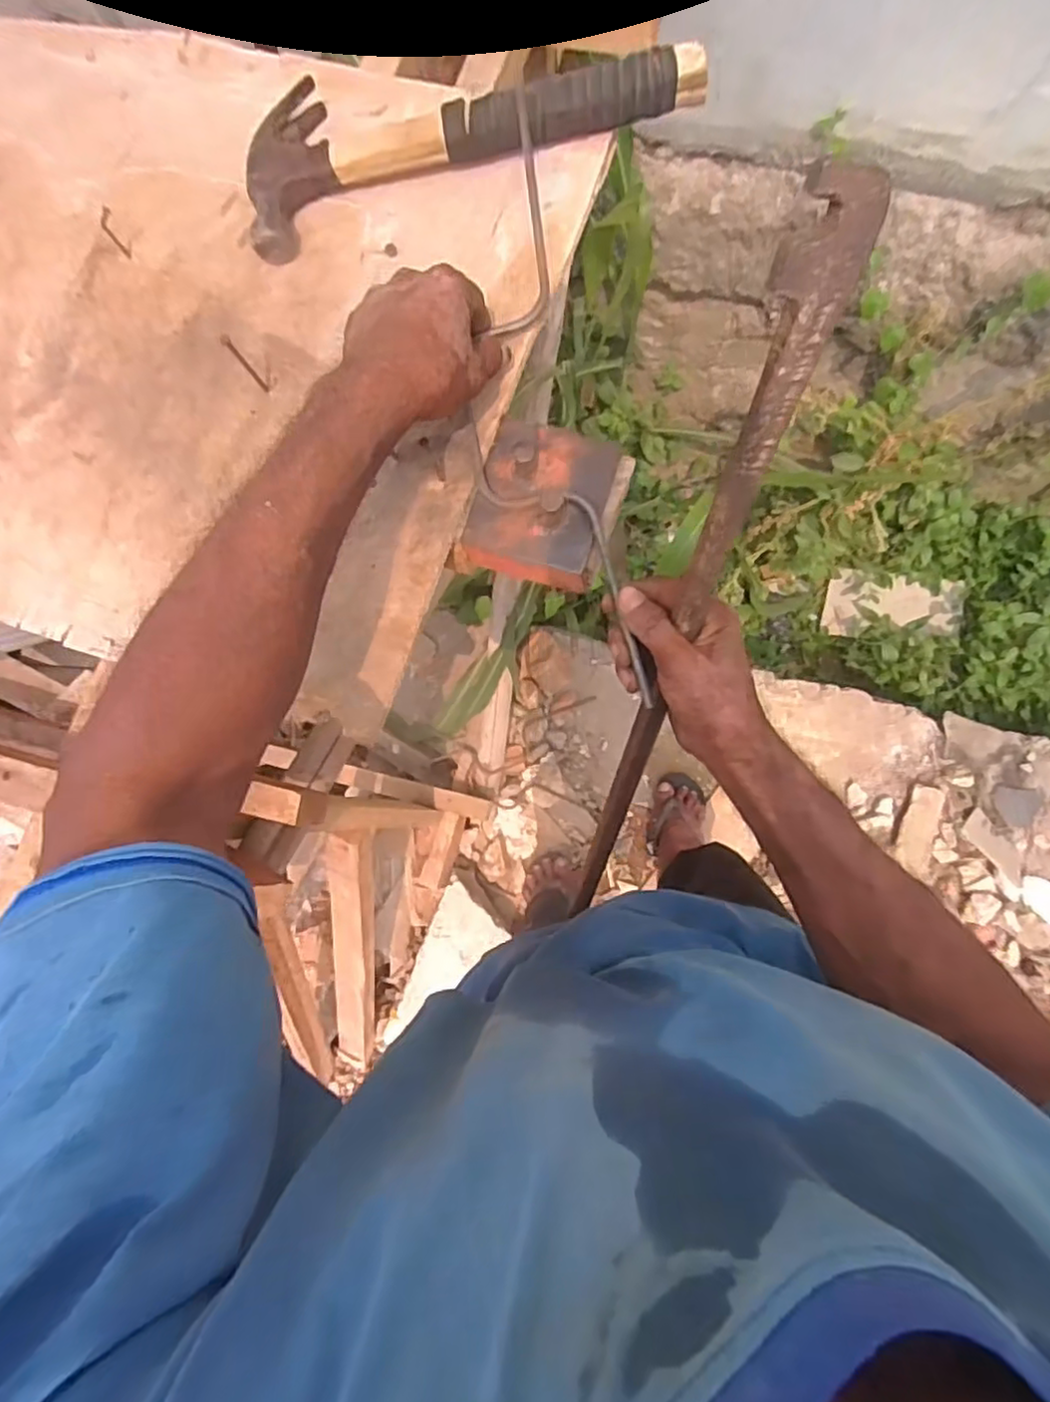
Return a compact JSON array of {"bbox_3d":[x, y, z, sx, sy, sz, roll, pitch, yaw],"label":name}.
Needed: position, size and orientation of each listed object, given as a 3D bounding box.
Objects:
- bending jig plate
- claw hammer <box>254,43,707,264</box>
[{"bbox_3d":[0.010,-0.138,0.462,0.091,0.044,0.109,15,85,8],"label":"bending jig plate"},{"bbox_3d":[-0.051,-0.435,0.484,0.337,0.041,0.129,-15,82,4],"label":"claw hammer"}]

